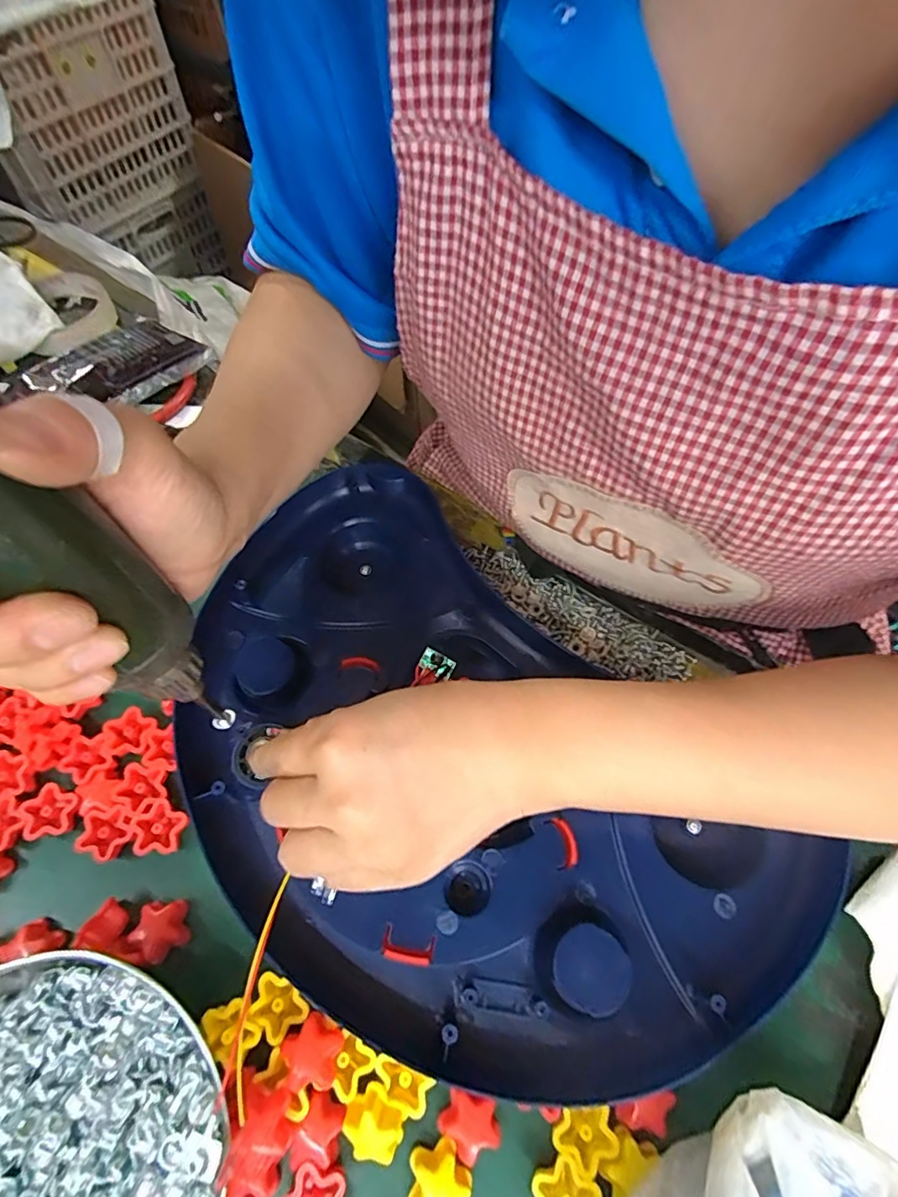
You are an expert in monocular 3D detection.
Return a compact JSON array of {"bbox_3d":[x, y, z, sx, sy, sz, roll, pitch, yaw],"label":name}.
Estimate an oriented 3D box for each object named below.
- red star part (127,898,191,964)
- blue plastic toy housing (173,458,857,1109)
[{"bbox_3d":[-0.139,0.159,0.256,0.023,0.009,0.025,-15,63,-8],"label":"red star part"},{"bbox_3d":[-0.011,0.083,0.278,0.214,0.039,0.339,-38,69,-19],"label":"blue plastic toy housing"}]

